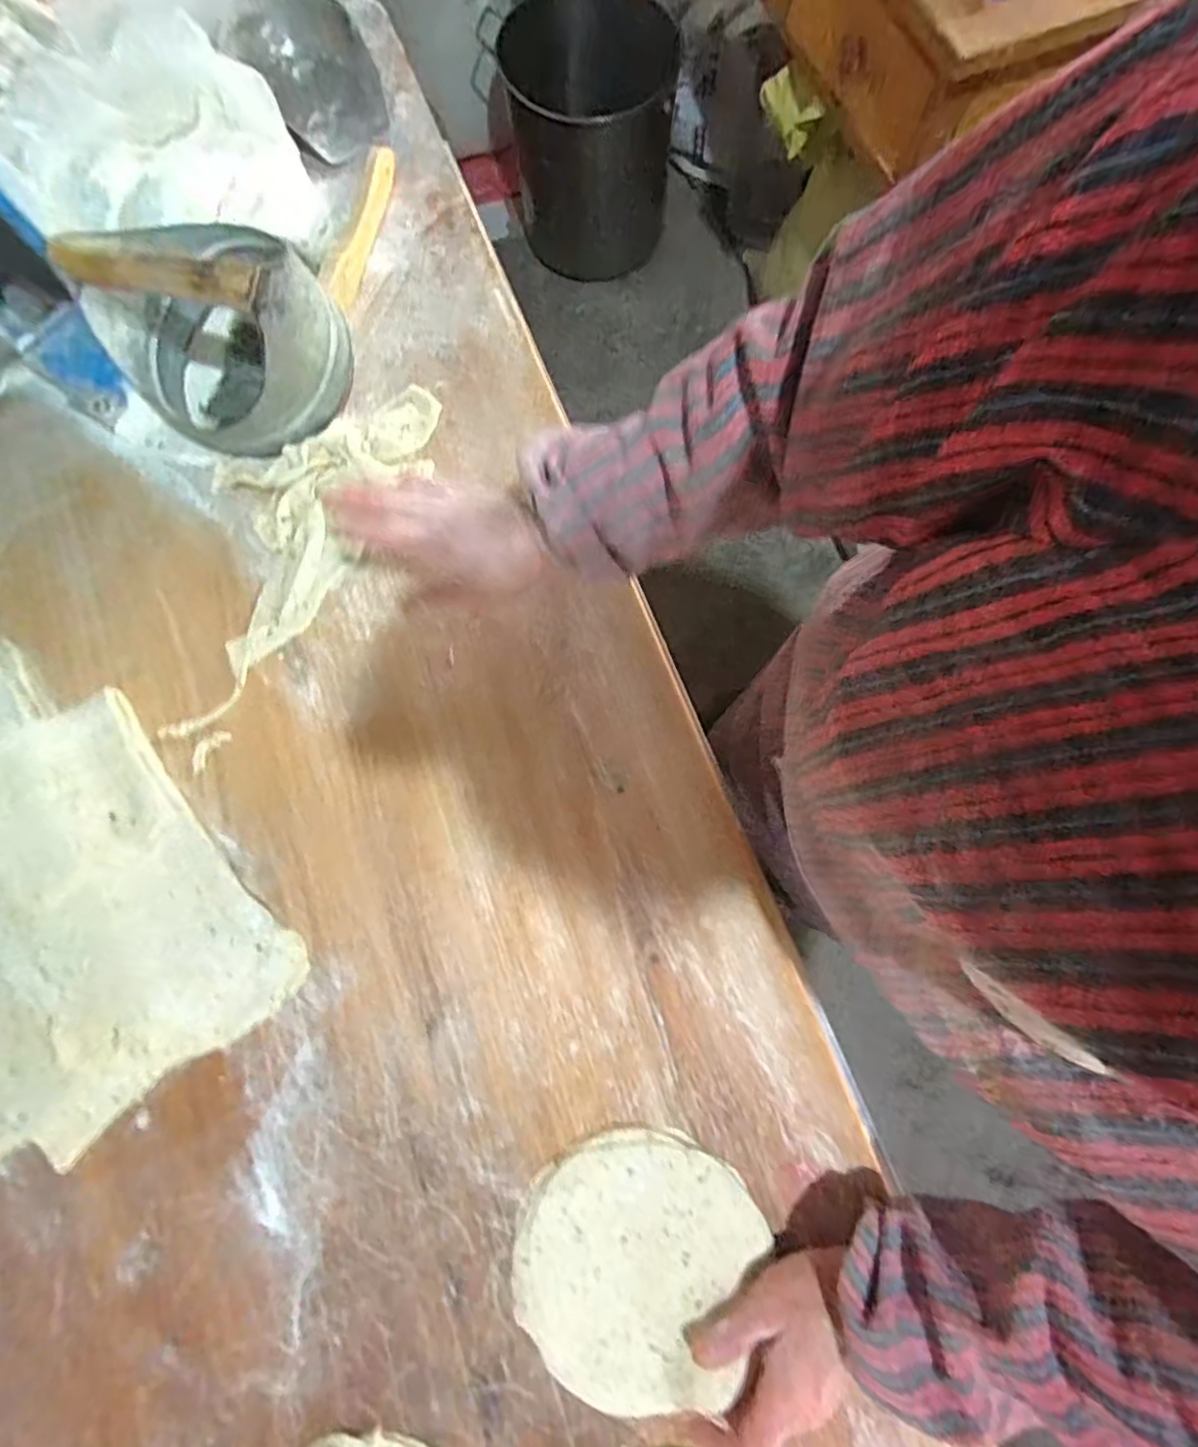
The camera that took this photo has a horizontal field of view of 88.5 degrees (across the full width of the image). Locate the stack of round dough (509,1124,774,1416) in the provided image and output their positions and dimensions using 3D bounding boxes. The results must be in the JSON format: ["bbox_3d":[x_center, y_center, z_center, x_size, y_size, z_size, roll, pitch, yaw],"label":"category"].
[{"bbox_3d":[0.022,0.364,0.413,0.155,0.016,0.162,21,79,6],"label":"stack of round dough"}]

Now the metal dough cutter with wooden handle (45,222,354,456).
[{"bbox_3d":[-0.307,-0.324,0.506,0.165,0.128,0.166,0,78,2],"label":"metal dough cutter with wooden handle"}]

